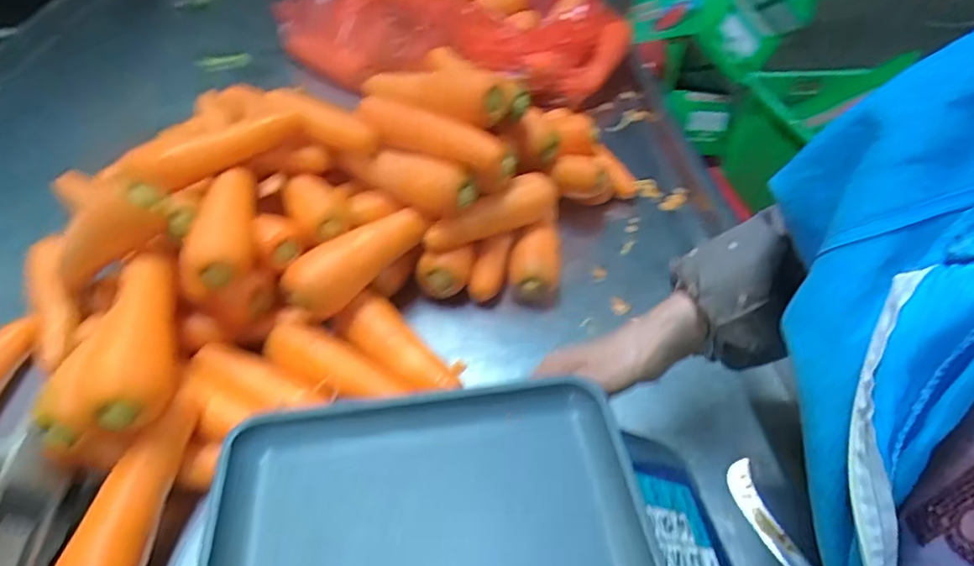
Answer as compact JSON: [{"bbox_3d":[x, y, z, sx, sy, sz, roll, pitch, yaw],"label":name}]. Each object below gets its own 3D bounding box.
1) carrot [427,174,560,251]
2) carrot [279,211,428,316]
[{"bbox_3d":[0.008,-0.076,0.582,0.162,0.036,0.039,-26,52,-24],"label":"carrot"},{"bbox_3d":[-0.124,-0.028,0.529,0.048,0.049,0.155,35,55,28],"label":"carrot"}]

